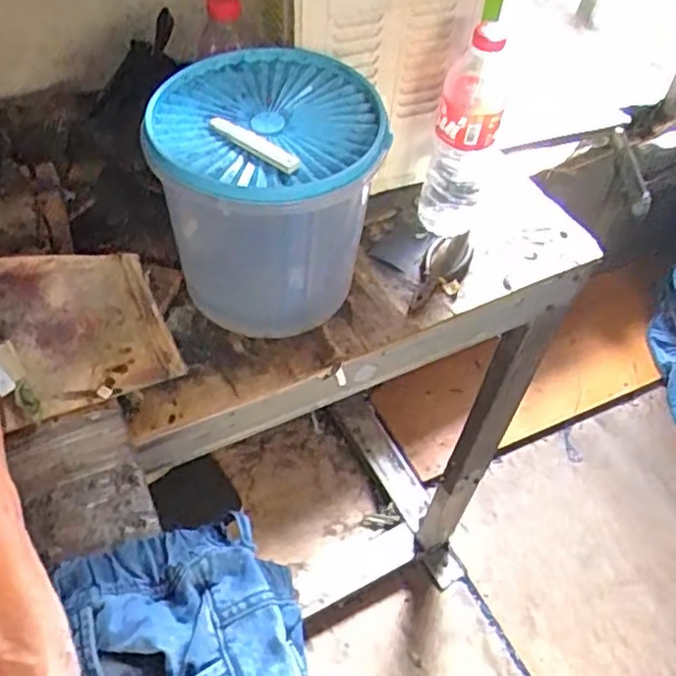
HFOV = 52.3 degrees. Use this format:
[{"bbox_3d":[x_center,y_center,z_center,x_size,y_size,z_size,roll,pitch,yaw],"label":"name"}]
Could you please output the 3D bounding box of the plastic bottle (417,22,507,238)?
[{"bbox_3d":[0.130,-0.207,0.701,0.068,0.209,0.080,12,51,6],"label":"plastic bottle"}]

